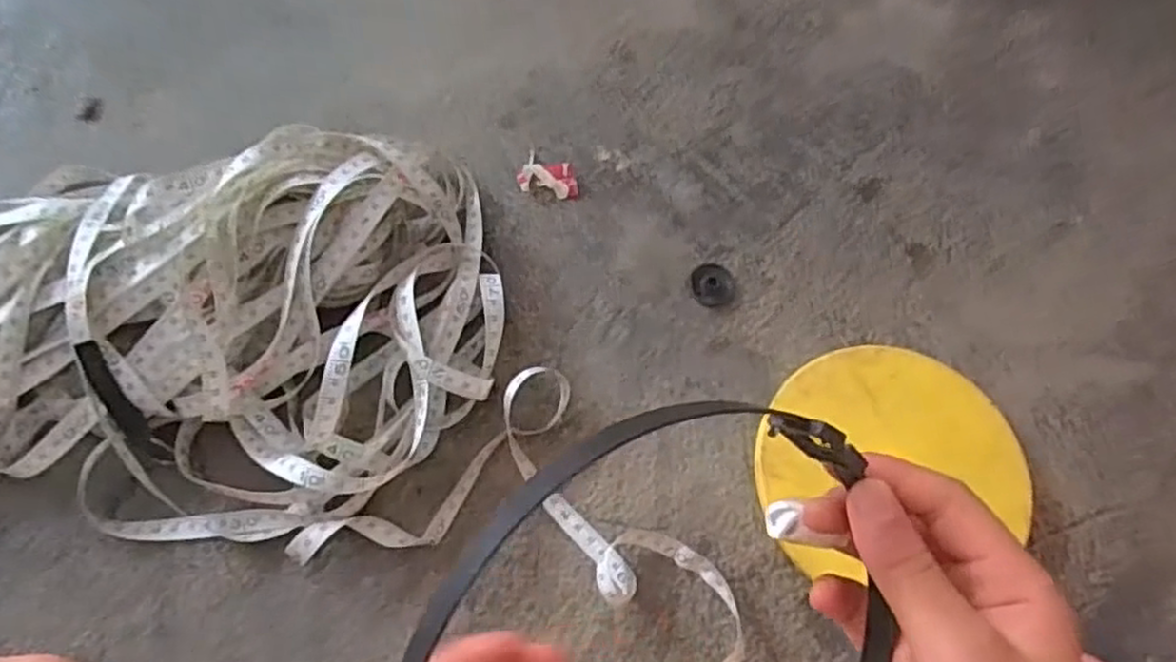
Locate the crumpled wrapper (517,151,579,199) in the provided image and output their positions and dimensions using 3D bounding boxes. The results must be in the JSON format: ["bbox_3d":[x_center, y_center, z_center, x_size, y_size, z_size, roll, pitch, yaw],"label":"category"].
[{"bbox_3d":[-0.025,-0.103,0.481,0.041,0.006,0.029,20,71,7],"label":"crumpled wrapper"}]

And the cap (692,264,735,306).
[{"bbox_3d":[0.080,-0.029,0.456,0.027,0.007,0.026,0,70,-1],"label":"cap"}]

